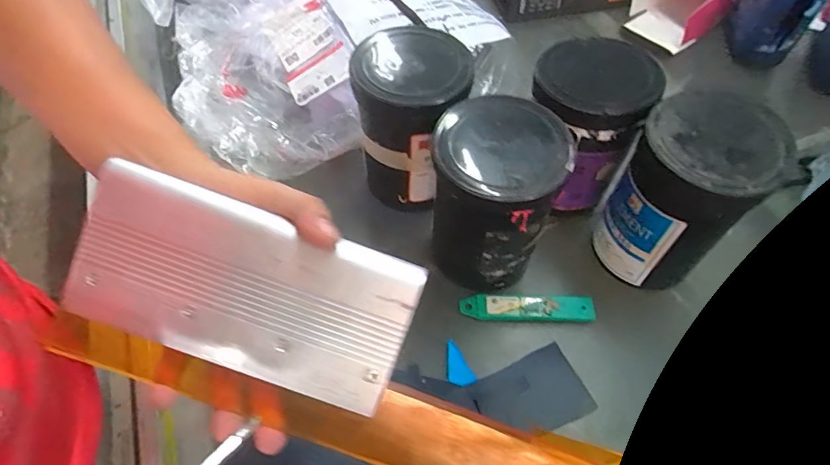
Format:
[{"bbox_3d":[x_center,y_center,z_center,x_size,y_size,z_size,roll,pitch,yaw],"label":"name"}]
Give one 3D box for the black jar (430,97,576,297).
[{"bbox_3d":[0.068,-0.025,0.448,0.102,0.160,0.104,0,56,0],"label":"black jar"}]

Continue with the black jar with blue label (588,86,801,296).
[{"bbox_3d":[0.236,-0.028,0.441,0.095,0.170,0.098,0,56,0],"label":"black jar with blue label"}]

